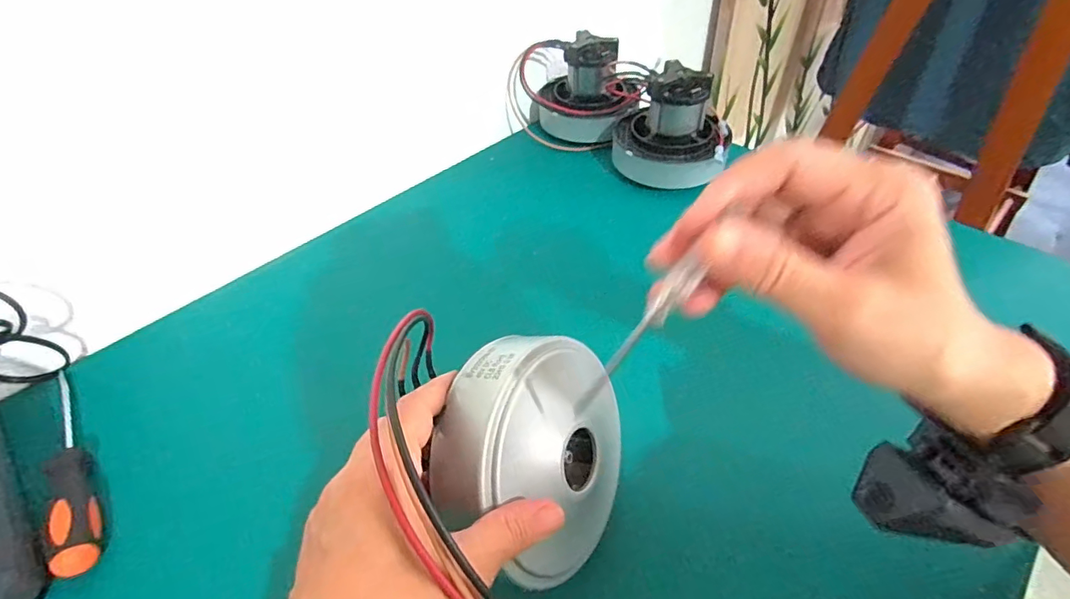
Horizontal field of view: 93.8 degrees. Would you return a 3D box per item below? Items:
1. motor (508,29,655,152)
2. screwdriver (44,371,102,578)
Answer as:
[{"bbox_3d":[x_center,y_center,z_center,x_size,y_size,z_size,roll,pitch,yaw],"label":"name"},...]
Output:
[{"bbox_3d":[0.043,-0.252,0.608,0.120,0.102,0.131,-28,50,-20],"label":"motor"},{"bbox_3d":[-0.317,0.105,0.341,0.019,0.022,0.177,-30,51,-22],"label":"screwdriver"}]

